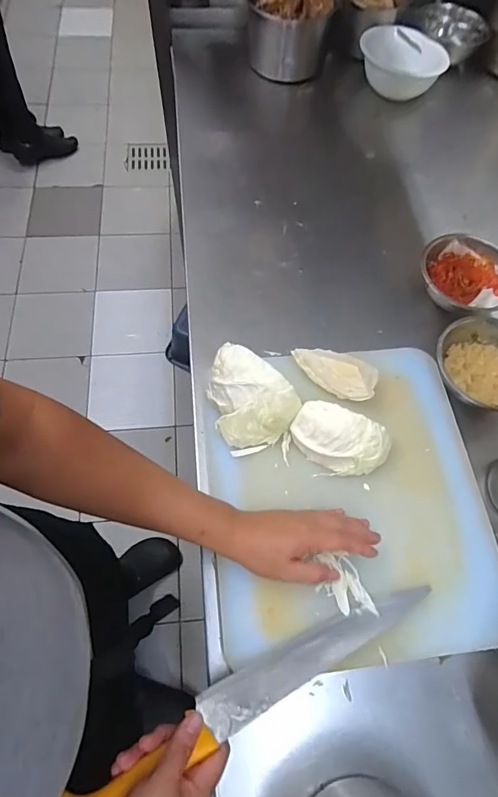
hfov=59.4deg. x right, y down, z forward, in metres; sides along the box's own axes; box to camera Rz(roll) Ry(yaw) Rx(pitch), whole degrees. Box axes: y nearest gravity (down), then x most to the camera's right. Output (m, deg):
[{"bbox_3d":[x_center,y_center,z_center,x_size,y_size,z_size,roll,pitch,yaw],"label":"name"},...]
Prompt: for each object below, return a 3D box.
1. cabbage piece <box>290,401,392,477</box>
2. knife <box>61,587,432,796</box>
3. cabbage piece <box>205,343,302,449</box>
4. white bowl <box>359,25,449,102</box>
[{"bbox_3d":[0.116,0.056,0.548,0.125,0.064,0.064,18,65,6],"label":"cabbage piece"},{"bbox_3d":[0.021,0.297,0.452,0.403,0.041,0.046,-21,67,-20],"label":"knife"},{"bbox_3d":[-0.008,0.002,0.558,0.124,0.067,0.091,38,69,14],"label":"cabbage piece"},{"bbox_3d":[0.359,-0.798,1.025,0.192,0.091,0.192,1,65,-2],"label":"white bowl"}]

